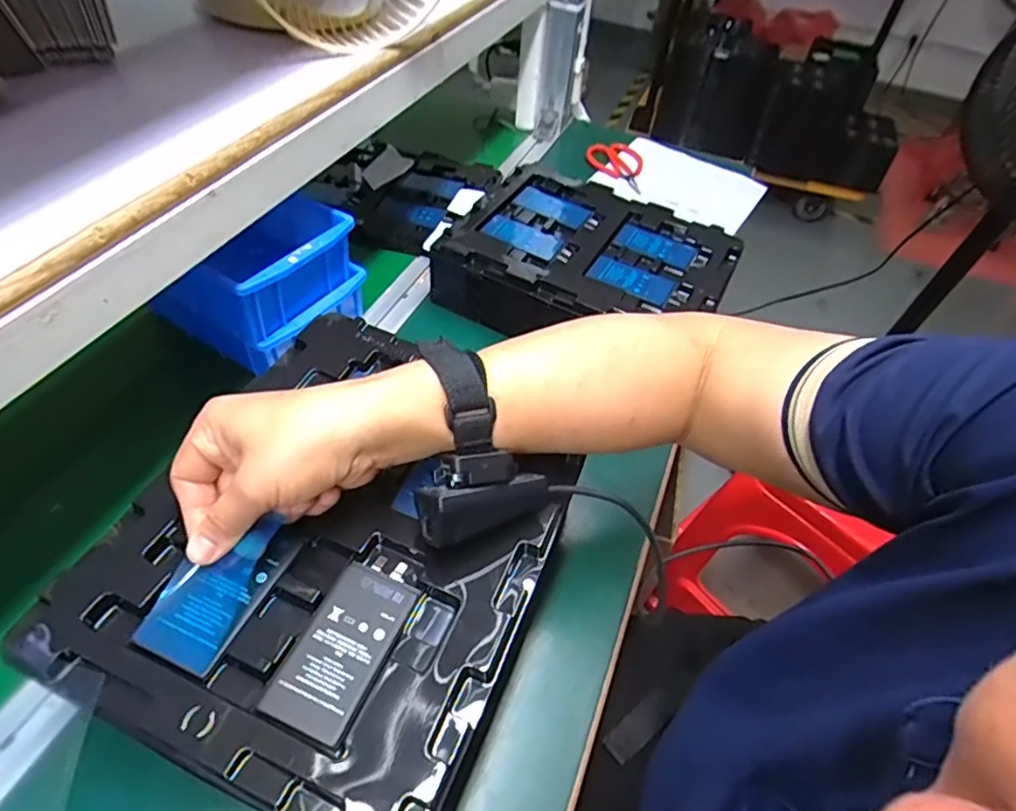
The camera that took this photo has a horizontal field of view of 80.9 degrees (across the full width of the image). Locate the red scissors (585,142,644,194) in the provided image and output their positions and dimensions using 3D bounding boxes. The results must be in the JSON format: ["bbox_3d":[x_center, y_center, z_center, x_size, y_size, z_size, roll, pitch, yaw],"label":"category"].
[{"bbox_3d":[0.168,-0.354,0.895,0.081,0.012,0.105,-10,64,-10],"label":"red scissors"}]

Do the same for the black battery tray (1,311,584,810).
[{"bbox_3d":[-0.090,0.066,0.346,0.224,0.026,0.267,20,50,11],"label":"black battery tray"}]

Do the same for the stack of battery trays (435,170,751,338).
[{"bbox_3d":[0.092,-0.160,0.662,0.277,0.067,0.232,24,51,14],"label":"stack of battery trays"}]

